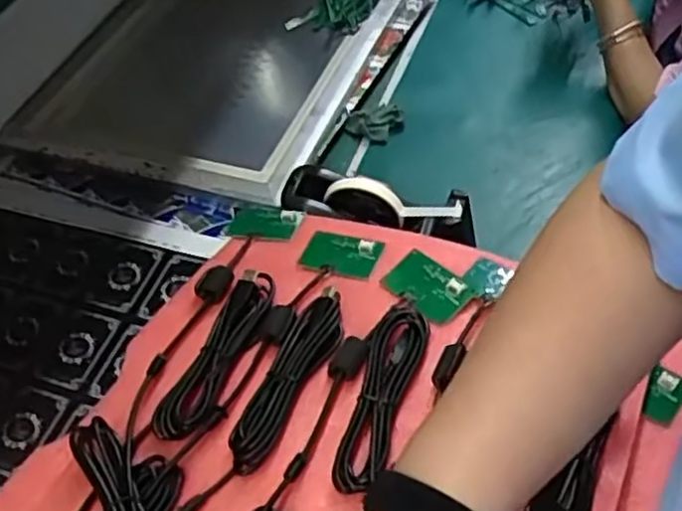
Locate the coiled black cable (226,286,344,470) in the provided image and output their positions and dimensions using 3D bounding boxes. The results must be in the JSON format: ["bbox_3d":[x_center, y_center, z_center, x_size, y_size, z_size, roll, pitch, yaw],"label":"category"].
[{"bbox_3d":[-0.038,0.088,0.531,0.036,0.017,0.156,17,56,20],"label":"coiled black cable"}]

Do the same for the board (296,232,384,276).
[{"bbox_3d":[0.000,-0.002,0.629,0.065,0.010,0.040,13,54,18],"label":"board"}]

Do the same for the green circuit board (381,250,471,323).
[{"bbox_3d":[0.070,0.025,0.580,0.066,0.010,0.041,35,64,30],"label":"green circuit board"}]

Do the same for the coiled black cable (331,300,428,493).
[{"bbox_3d":[0.031,0.095,0.522,0.040,0.018,0.161,12,54,17],"label":"coiled black cable"}]

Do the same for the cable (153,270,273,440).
[{"bbox_3d":[-0.094,0.072,0.553,0.039,0.017,0.155,16,56,20],"label":"cable"}]

